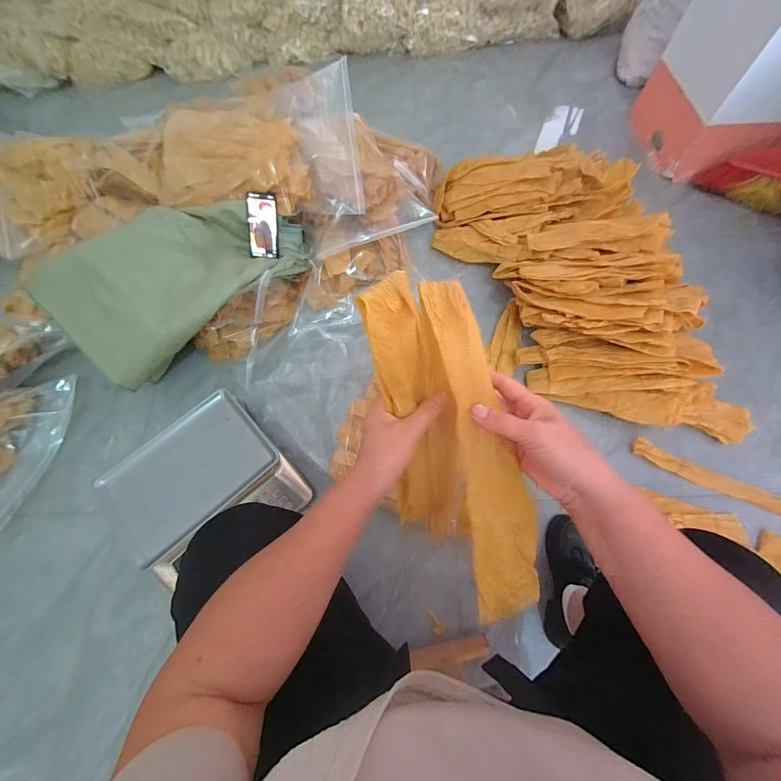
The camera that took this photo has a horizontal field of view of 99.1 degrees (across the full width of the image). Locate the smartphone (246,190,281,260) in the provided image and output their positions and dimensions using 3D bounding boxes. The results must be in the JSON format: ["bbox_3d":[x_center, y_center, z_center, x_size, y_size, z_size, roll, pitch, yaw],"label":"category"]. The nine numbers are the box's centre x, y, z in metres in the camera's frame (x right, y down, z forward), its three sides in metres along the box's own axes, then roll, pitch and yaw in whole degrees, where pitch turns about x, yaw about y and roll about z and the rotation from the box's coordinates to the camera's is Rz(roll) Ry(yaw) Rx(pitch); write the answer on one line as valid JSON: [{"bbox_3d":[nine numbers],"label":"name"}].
[{"bbox_3d":[-0.341,-0.439,0.893,0.079,0.157,0.010,2,27,-8],"label":"smartphone"}]

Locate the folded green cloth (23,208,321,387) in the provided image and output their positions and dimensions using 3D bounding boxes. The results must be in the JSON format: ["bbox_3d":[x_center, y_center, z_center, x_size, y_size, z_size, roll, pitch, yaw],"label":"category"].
[{"bbox_3d":[-0.519,-0.297,0.854,0.611,0.182,0.290,-37,70,-13],"label":"folded green cloth"}]

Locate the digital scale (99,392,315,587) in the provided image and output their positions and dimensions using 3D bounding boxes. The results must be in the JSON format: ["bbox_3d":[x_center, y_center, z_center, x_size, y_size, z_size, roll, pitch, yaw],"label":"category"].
[{"bbox_3d":[-0.418,0.215,0.757,0.346,0.102,0.316,-37,70,-13],"label":"digital scale"}]

